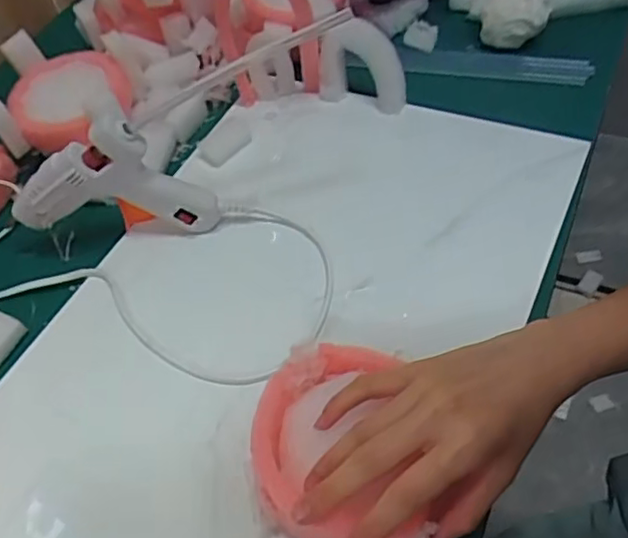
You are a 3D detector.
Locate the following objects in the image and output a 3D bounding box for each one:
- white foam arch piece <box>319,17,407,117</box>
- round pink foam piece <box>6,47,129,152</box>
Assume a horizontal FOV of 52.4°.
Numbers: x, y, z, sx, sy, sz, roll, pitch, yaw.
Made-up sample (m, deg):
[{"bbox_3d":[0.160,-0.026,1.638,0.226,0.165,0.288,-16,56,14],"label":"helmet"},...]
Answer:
[{"bbox_3d":[0.042,-0.169,0.531,0.074,0.068,0.030,13,56,18],"label":"white foam arch piece"},{"bbox_3d":[-0.213,-0.145,0.552,0.099,0.042,0.101,-12,52,-2],"label":"round pink foam piece"}]

